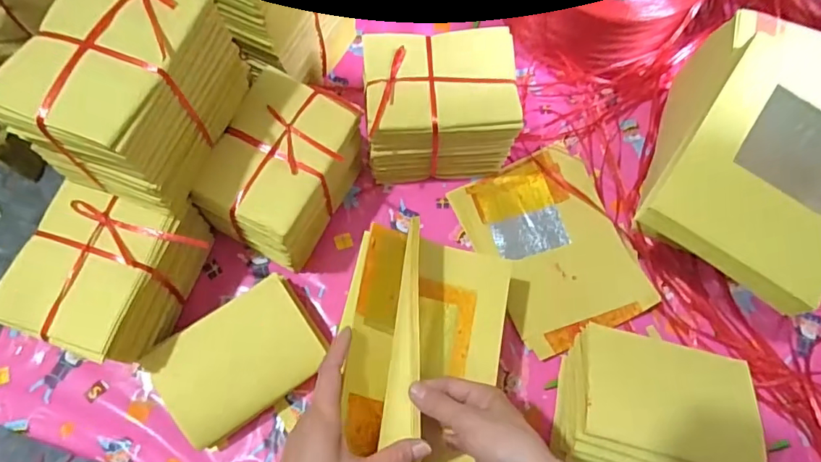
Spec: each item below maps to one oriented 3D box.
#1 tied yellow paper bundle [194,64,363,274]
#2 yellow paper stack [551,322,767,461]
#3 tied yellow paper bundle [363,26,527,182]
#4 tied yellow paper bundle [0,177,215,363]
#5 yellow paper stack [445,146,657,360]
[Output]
[{"bbox_3d":[-0.142,-0.064,0.584,0.113,0.140,0.166,25,72,6],"label":"tied yellow paper bundle"},{"bbox_3d":[0.239,0.193,0.520,0.167,0.110,0.144,16,71,3],"label":"yellow paper stack"},{"bbox_3d":[0.032,-0.141,0.612,0.166,0.141,0.125,-5,71,-4],"label":"tied yellow paper bundle"},{"bbox_3d":[-0.295,0.044,0.529,0.134,0.124,0.161,17,71,4],"label":"tied yellow paper bundle"},{"bbox_3d":[0.174,0.017,0.631,0.170,0.014,0.229,-24,71,-6],"label":"yellow paper stack"}]

